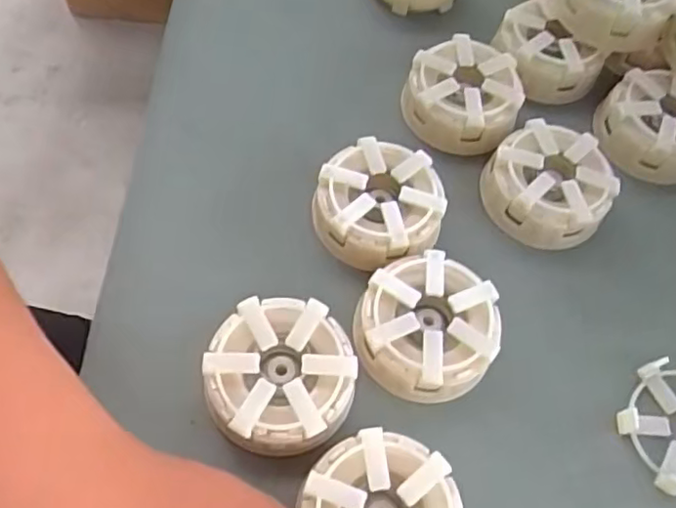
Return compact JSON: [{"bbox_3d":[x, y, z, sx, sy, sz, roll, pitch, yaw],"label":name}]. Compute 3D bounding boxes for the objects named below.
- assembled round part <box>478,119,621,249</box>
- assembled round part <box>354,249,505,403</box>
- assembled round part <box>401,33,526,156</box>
[{"bbox_3d":[0.104,-0.033,0.313,0.058,0.030,0.054,1,63,-3],"label":"assembled round part"},{"bbox_3d":[0.039,0.034,0.279,0.058,0.032,0.059,1,63,-3],"label":"assembled round part"},{"bbox_3d":[0.065,-0.083,0.332,0.058,0.026,0.053,1,63,-3],"label":"assembled round part"}]

